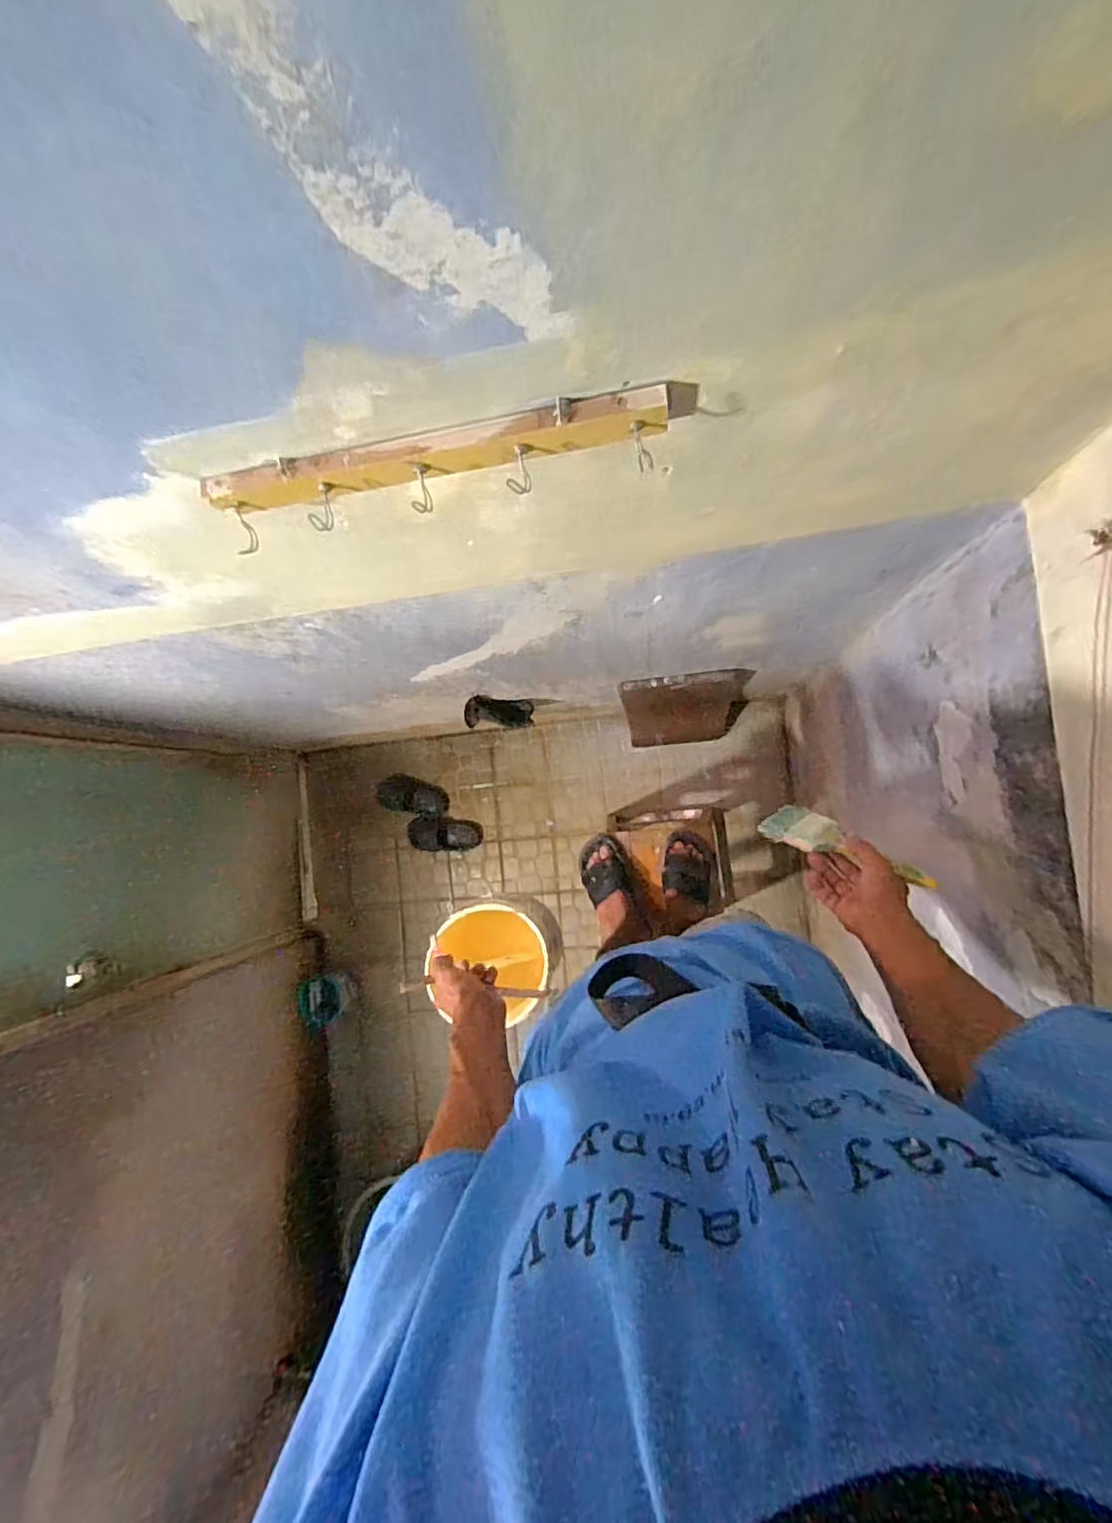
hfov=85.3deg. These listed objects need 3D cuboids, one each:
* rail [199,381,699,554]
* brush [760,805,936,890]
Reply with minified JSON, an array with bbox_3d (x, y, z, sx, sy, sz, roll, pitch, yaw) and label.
[{"bbox_3d":[-0.095,-0.244,0.501,0.420,0.059,0.046,-6,87,9],"label":"rail"},{"bbox_3d":[0.342,0.096,0.713,0.194,0.014,0.061,18,53,40],"label":"brush"}]

